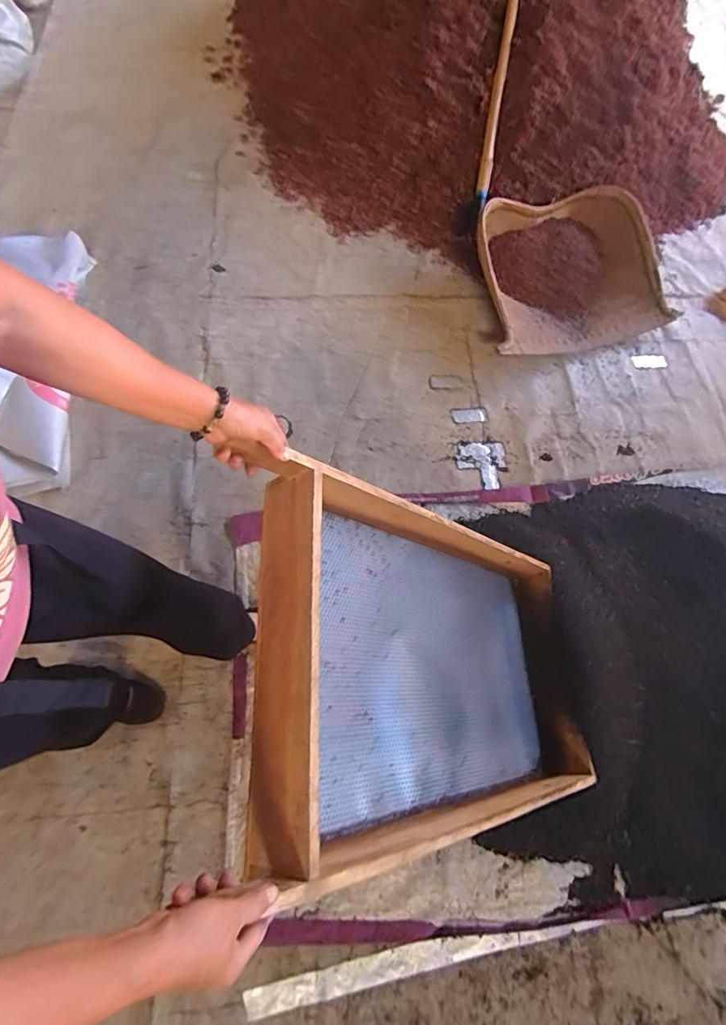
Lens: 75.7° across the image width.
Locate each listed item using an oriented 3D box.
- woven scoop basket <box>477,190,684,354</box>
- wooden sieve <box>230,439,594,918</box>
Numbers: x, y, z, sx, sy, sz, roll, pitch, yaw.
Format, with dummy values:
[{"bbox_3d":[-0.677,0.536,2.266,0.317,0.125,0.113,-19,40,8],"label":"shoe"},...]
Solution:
[{"bbox_3d":[0.699,-0.830,1.622,0.650,0.219,0.556,-13,70,-5],"label":"woven scoop basket"},{"bbox_3d":[0.154,0.267,0.853,0.135,0.801,0.485,-18,63,37],"label":"wooden sieve"}]

